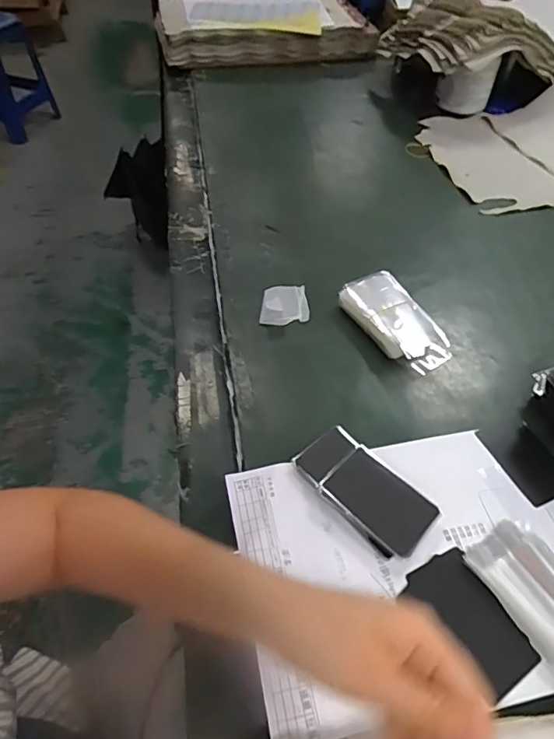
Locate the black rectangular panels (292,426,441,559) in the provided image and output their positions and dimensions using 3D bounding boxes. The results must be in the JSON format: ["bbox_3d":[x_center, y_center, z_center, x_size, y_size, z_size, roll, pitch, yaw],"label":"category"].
[{"bbox_3d":[0.074,0.103,0.433,0.121,0.020,0.062,35,57,25],"label":"black rectangular panels"}]

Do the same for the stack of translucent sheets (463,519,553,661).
[{"bbox_3d":[0.207,0.173,0.389,0.066,0.006,0.113,-26,55,-21],"label":"stack of translucent sheets"}]

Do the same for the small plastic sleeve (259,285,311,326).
[{"bbox_3d":[0.011,-0.079,0.583,0.054,0.026,0.065,5,50,3],"label":"small plastic sleeve"}]

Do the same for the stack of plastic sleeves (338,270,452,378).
[{"bbox_3d":[0.128,-0.052,0.558,0.067,0.034,0.130,-23,54,-19],"label":"stack of plastic sleeves"}]

